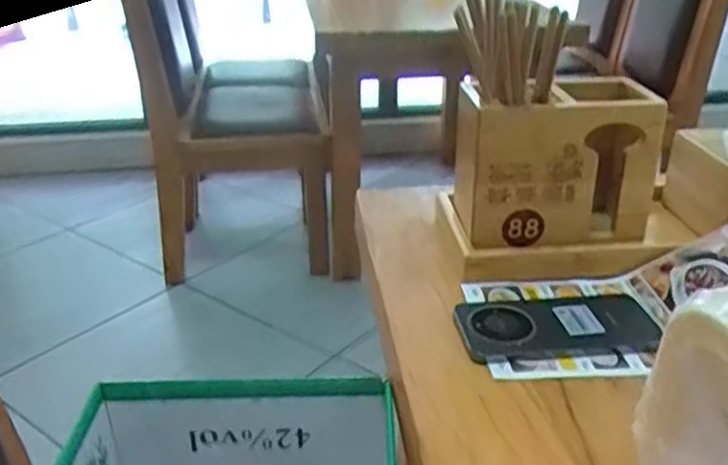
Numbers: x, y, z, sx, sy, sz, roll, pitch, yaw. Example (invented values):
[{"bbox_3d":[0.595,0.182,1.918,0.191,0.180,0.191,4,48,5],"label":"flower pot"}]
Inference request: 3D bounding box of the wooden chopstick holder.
[{"bbox_3d":[0.182,-0.054,0.695,0.193,0.161,0.125,-3,27,-6],"label":"wooden chopstick holder"}]

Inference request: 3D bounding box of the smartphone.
[{"bbox_3d":[0.158,0.077,0.595,0.161,0.011,0.083,-2,27,-5],"label":"smartphone"}]

